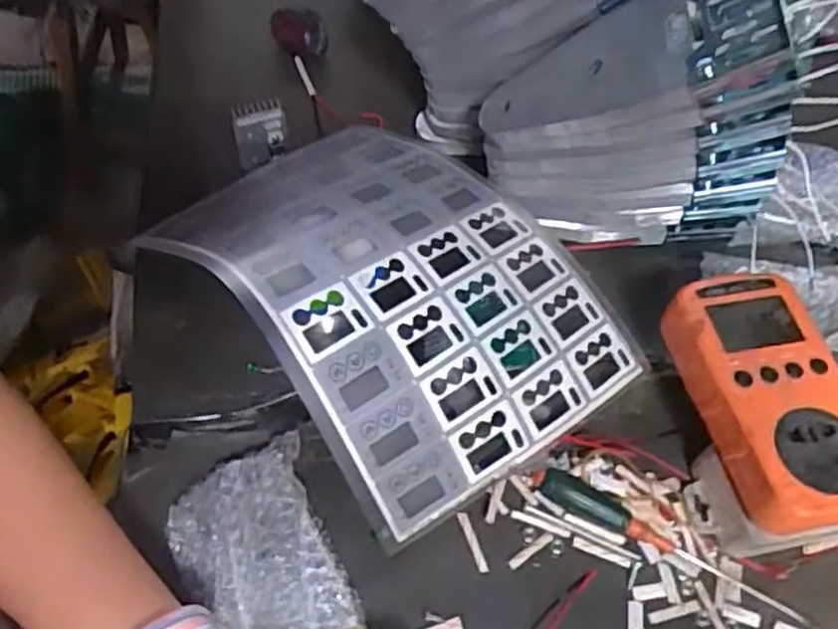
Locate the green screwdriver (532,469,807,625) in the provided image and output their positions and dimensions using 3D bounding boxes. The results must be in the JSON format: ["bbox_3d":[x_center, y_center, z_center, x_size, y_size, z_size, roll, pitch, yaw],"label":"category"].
[{"bbox_3d":[0.125,0.114,0.380,0.142,0.011,0.015,26,60,11],"label":"green screwdriver"}]

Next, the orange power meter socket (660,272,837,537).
[{"bbox_3d":[0.175,0.040,0.372,0.065,0.030,0.130,-9,60,-10],"label":"orange power meter socket"}]

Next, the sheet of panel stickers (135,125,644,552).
[{"bbox_3d":[-0.015,-0.022,0.416,0.181,0.074,0.247,-37,68,-22],"label":"sheet of panel stickers"}]

